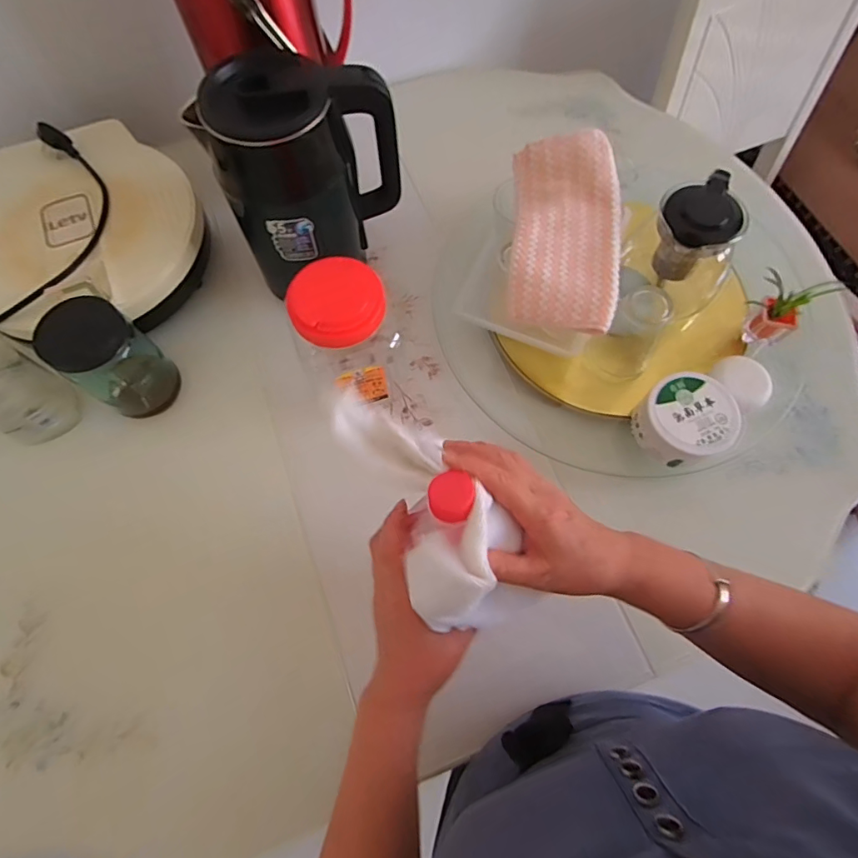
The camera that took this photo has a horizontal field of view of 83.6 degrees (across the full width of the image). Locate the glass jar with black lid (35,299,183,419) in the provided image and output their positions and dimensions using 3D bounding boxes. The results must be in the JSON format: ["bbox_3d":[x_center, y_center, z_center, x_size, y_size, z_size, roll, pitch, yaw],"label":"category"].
[{"bbox_3d":[-0.351,-0.075,0.539,0.072,0.143,0.089,35,73,12],"label":"glass jar with black lid"}]

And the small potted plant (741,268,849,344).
[{"bbox_3d":[0.398,-0.138,0.561,0.042,0.091,0.066,-36,73,-12],"label":"small potted plant"}]

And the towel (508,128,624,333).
[{"bbox_3d":[0.146,-0.211,0.517,0.116,0.049,0.229,5,70,2],"label":"towel"}]

